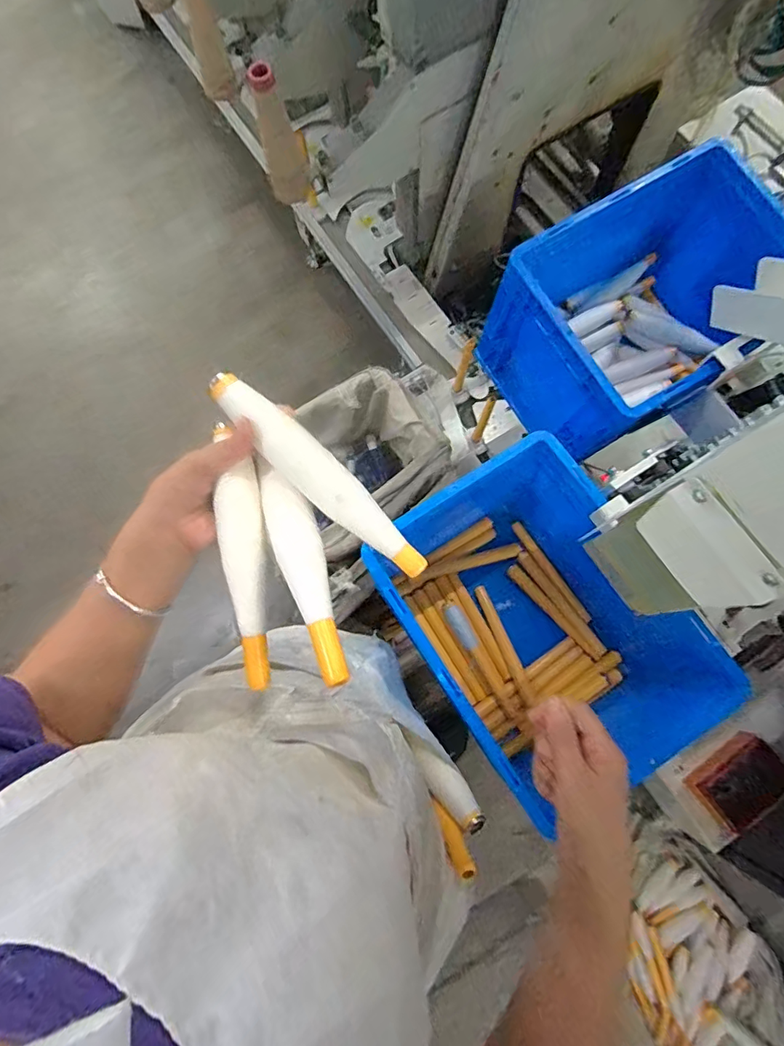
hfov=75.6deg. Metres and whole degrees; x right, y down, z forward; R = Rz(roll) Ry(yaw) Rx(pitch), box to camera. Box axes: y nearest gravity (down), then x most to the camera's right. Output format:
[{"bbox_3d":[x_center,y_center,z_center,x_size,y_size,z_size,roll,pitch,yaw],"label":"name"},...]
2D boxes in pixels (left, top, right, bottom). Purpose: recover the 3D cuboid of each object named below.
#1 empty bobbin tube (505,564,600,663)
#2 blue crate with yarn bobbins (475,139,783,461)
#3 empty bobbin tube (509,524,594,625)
[{"bbox_3d":[0.274,0.149,0.856,0.023,0.021,0.199,-41,79,-9],"label":"empty bobbin tube"},{"bbox_3d":[0.416,-0.340,0.831,0.414,0.252,0.299,-31,77,-7],"label":"blue crate with yarn bobbins"},{"bbox_3d":[0.271,0.081,0.861,0.019,0.020,0.198,-33,78,-7],"label":"empty bobbin tube"}]

